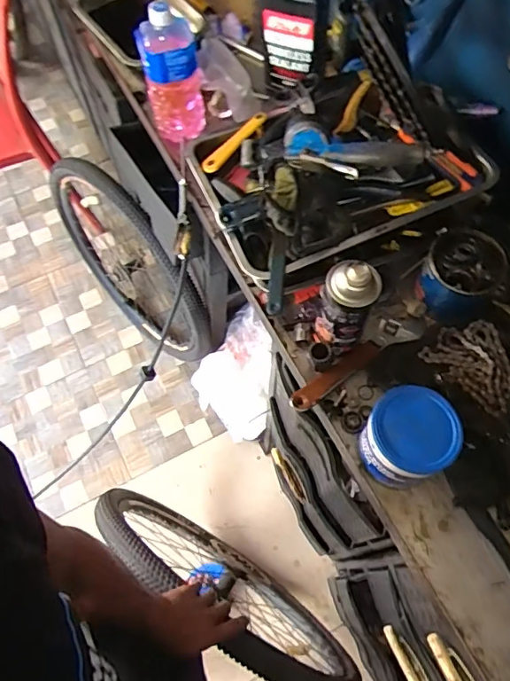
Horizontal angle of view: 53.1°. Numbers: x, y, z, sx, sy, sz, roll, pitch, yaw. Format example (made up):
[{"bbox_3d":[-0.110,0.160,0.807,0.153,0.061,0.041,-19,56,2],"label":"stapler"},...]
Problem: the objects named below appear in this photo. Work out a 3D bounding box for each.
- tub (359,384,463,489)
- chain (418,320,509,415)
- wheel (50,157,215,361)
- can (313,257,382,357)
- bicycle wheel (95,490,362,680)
[{"bbox_3d":[0.186,0.119,0.628,0.104,0.099,0.099,0,65,0],"label":"tub"},{"bbox_3d":[0.307,0.029,0.701,0.087,0.040,0.129,-41,71,-16],"label":"chain"},{"bbox_3d":[-0.345,-0.200,1.418,0.110,0.611,0.610,-40,71,-16],"label":"wheel"},{"bbox_3d":[0.110,-0.037,0.648,0.065,0.184,0.054,19,67,9],"label":"can"},{"bbox_3d":[-0.061,0.497,1.047,0.605,0.567,0.121,32,69,14],"label":"bicycle wheel"}]

